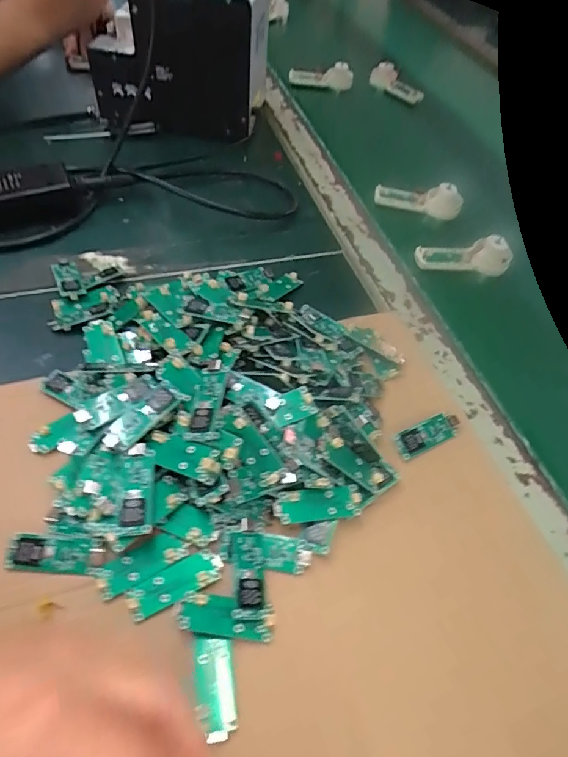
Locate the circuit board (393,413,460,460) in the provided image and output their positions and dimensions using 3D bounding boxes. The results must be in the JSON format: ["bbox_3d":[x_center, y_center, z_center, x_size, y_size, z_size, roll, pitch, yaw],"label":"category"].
[{"bbox_3d":[0.101,0.039,0.327,0.051,0.004,0.019,-21,80,-18],"label":"circuit board"}]

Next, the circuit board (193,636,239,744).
[{"bbox_3d":[-0.034,0.152,0.231,0.019,0.007,0.043,-5,53,-10],"label":"circuit board"}]

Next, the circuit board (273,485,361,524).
[{"bbox_3d":[0.020,0.076,0.282,0.052,0.004,0.018,-5,70,-8],"label":"circuit board"}]

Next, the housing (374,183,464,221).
[{"bbox_3d":[0.150,-0.205,0.519,0.094,0.025,0.027,17,53,7],"label":"housing"}]

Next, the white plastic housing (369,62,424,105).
[{"bbox_3d":[0.173,-0.455,0.717,0.022,0.033,0.089,-33,62,-27],"label":"white plastic housing"}]

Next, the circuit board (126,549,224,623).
[{"bbox_3d":[-0.059,0.112,0.257,0.052,0.006,0.018,-23,57,-20],"label":"circuit board"}]

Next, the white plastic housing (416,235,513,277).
[{"bbox_3d":[0.176,-0.125,0.460,0.094,0.025,0.029,0,53,-6],"label":"white plastic housing"}]

